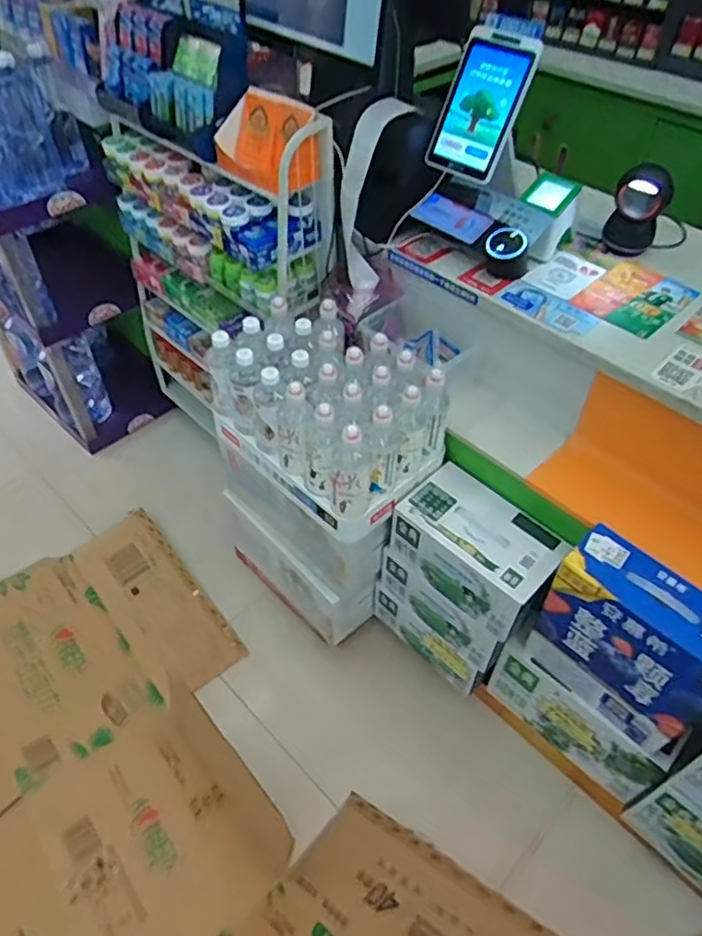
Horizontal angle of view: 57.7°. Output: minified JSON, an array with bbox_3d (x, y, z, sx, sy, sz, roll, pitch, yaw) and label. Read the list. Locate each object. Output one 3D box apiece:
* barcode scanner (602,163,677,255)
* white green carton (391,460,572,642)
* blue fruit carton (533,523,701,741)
[{"bbox_3d":[0.519,-0.466,1.149,0.092,0.161,0.094,20,53,17],"label":"barcode scanner"},{"bbox_3d":[0.230,0.146,1.168,0.281,0.141,0.164,37,60,27],"label":"white green carton"},{"bbox_3d":[0.452,0.255,1.004,0.268,0.222,0.105,37,59,27],"label":"blue fruit carton"}]

